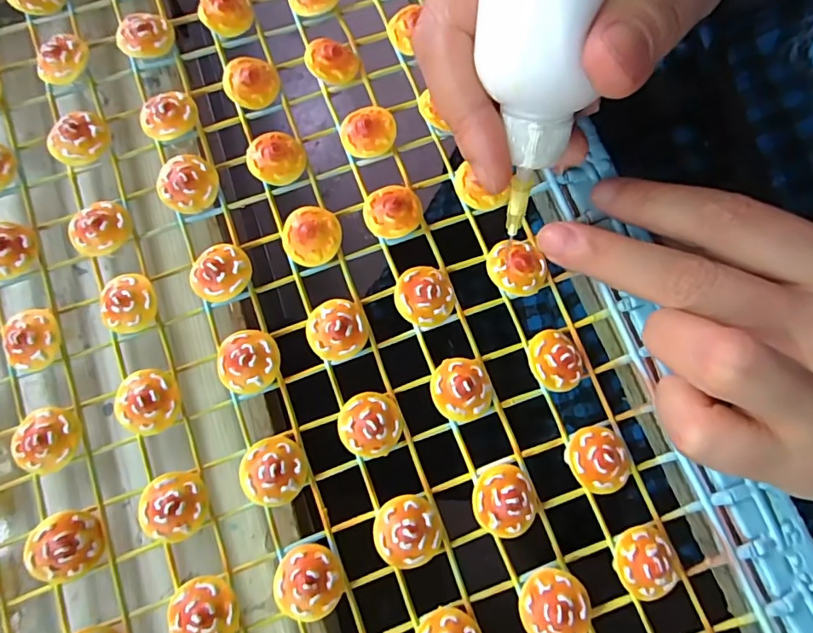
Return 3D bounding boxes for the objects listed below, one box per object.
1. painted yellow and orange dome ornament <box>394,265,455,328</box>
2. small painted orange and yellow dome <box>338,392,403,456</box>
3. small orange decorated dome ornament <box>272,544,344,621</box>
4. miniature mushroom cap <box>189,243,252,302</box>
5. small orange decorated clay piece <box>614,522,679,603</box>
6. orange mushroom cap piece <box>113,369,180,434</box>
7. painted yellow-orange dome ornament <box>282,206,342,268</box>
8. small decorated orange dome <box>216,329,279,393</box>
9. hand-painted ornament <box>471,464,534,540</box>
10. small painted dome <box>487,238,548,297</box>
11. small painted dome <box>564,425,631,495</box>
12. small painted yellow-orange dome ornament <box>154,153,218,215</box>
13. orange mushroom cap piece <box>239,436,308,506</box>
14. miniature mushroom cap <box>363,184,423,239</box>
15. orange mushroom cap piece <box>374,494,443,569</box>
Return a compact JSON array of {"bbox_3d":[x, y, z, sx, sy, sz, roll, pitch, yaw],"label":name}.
[{"bbox_3d":[0.006,-0.006,0.167,0.019,0.011,0.019,0,77,-1],"label":"painted yellow and orange dome ornament"},{"bbox_3d":[-0.011,0.034,0.158,0.019,0.009,0.018,-12,77,-4],"label":"small painted orange and yellow dome"},{"bbox_3d":[-0.028,0.077,0.147,0.019,0.010,0.019,-13,77,-4],"label":"small orange decorated dome ornament"},{"bbox_3d":[-0.062,-0.014,0.167,0.019,0.009,0.020,0,77,-1],"label":"miniature mushroom cap"},{"bbox_3d":[0.071,0.072,0.149,0.019,0.010,0.018,-21,78,-6],"label":"small orange decorated clay piece"},{"bbox_3d":[-0.081,0.027,0.158,0.018,0.007,0.019,0,77,-1],"label":"orange mushroom cap piece"},{"bbox_3d":[-0.032,-0.027,0.171,0.020,0.009,0.019,-8,77,-3],"label":"painted yellow-orange dome ornament"},{"bbox_3d":[-0.050,0.014,0.162,0.019,0.012,0.019,0,77,-1],"label":"small decorated orange dome"},{"bbox_3d":[0.029,0.056,0.153,0.018,0.012,0.020,5,77,0],"label":"hand-painted ornament"},{"bbox_3d":[0.036,-0.016,0.166,0.020,0.005,0.019,0,73,1],"label":"small painted dome"},{"bbox_3d":[0.059,0.044,0.155,0.019,0.010,0.019,0,77,-1],"label":"small painted dome"},{"bbox_3d":[-0.076,-0.046,0.174,0.020,0.008,0.018,-29,79,-8],"label":"small painted yellow-orange dome ornament"},{"bbox_3d":[-0.040,0.047,0.154,0.019,0.011,0.020,0,77,-1],"label":"orange mushroom cap piece"},{"bbox_3d":[-0.005,-0.036,0.173,0.019,0.010,0.019,0,77,-1],"label":"miniature mushroom cap"},{"bbox_3d":[0.001,0.064,0.150,0.019,0.010,0.019,-11,77,-4],"label":"orange mushroom cap piece"}]

